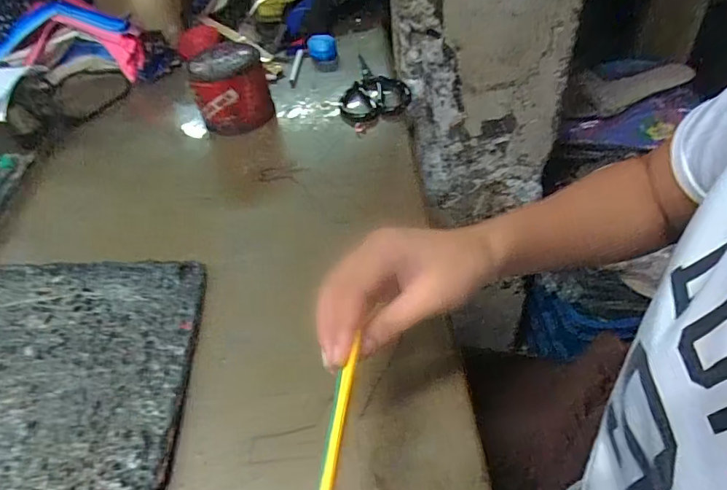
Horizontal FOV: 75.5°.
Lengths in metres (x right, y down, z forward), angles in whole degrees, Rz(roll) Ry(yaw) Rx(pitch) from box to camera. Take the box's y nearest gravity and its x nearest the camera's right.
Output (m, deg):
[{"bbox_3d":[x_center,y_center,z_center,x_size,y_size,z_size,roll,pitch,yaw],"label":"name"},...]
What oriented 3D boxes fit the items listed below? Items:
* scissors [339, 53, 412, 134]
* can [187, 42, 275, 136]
[{"bbox_3d":[0.016,-0.225,0.693,0.097,0.023,0.199,-5,46,3],"label":"scissors"},{"bbox_3d":[-0.185,-0.220,0.664,0.101,0.090,0.100,-15,46,-6],"label":"can"}]

